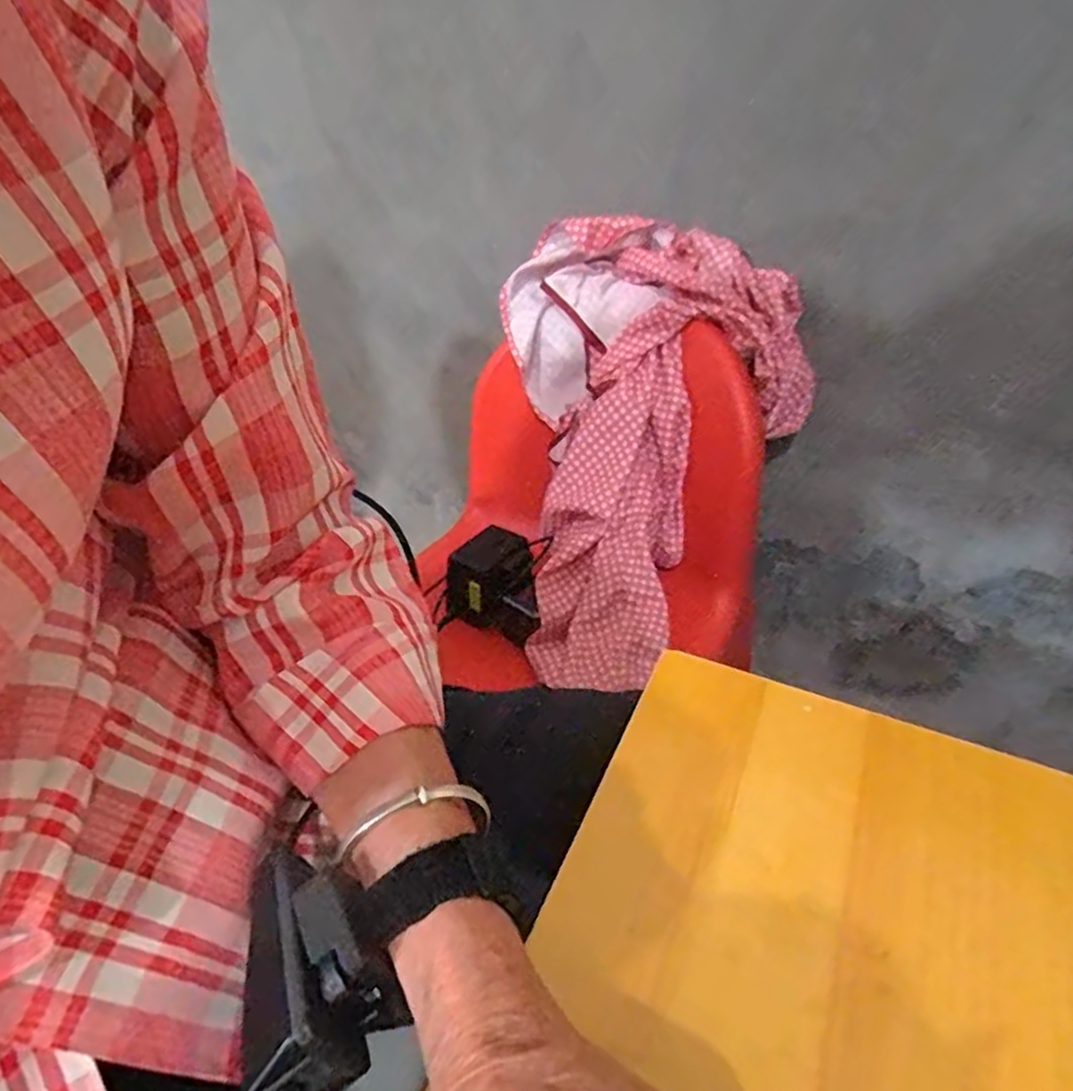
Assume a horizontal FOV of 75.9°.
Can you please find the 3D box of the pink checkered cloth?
[{"bbox_3d":[0.114,-0.101,0.610,0.286,0.271,0.336,-1,38,3],"label":"pink checkered cloth"}]

